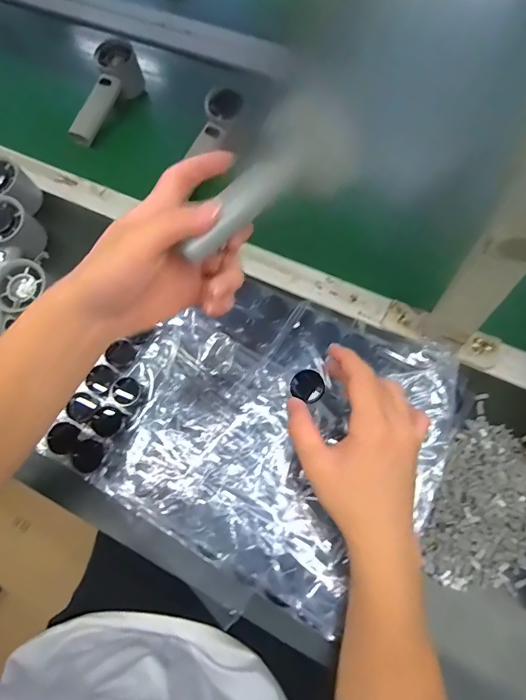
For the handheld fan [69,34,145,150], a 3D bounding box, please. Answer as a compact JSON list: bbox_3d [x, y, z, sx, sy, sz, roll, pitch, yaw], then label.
[{"bbox_3d":[-0.232,-0.363,0.621,0.047,0.057,0.155,25,83,13],"label":"handheld fan"}]

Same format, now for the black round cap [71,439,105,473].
[{"bbox_3d":[-0.164,0.100,0.407,0.032,0.007,0.027,-30,67,-14],"label":"black round cap"}]

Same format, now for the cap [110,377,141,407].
[{"bbox_3d":[-0.133,0.042,0.422,0.027,0.011,0.027,0,63,1],"label":"cap"}]

